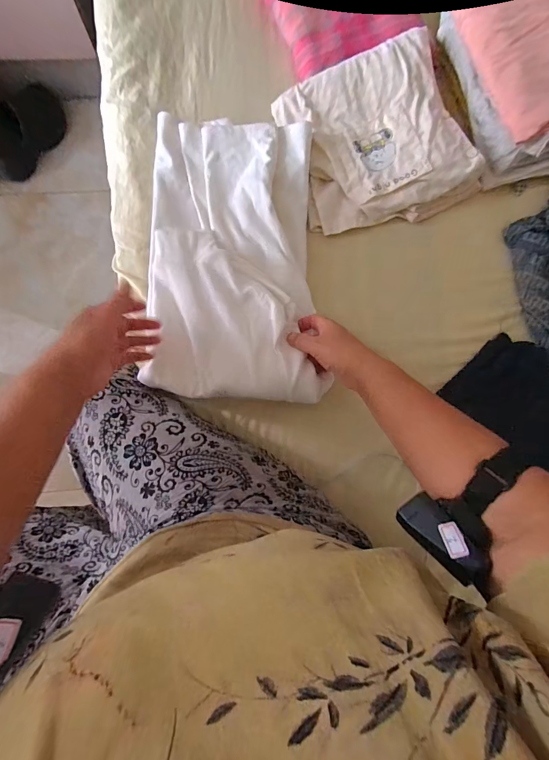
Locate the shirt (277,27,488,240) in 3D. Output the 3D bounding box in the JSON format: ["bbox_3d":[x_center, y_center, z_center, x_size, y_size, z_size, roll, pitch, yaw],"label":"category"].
[{"bbox_3d":[0.149,-0.354,0.536,0.249,0.066,0.242,-19,87,-7],"label":"shirt"}]

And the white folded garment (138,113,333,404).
[{"bbox_3d":[-0.057,-0.167,0.488,0.226,0.052,0.386,-3,85,-6],"label":"white folded garment"}]

